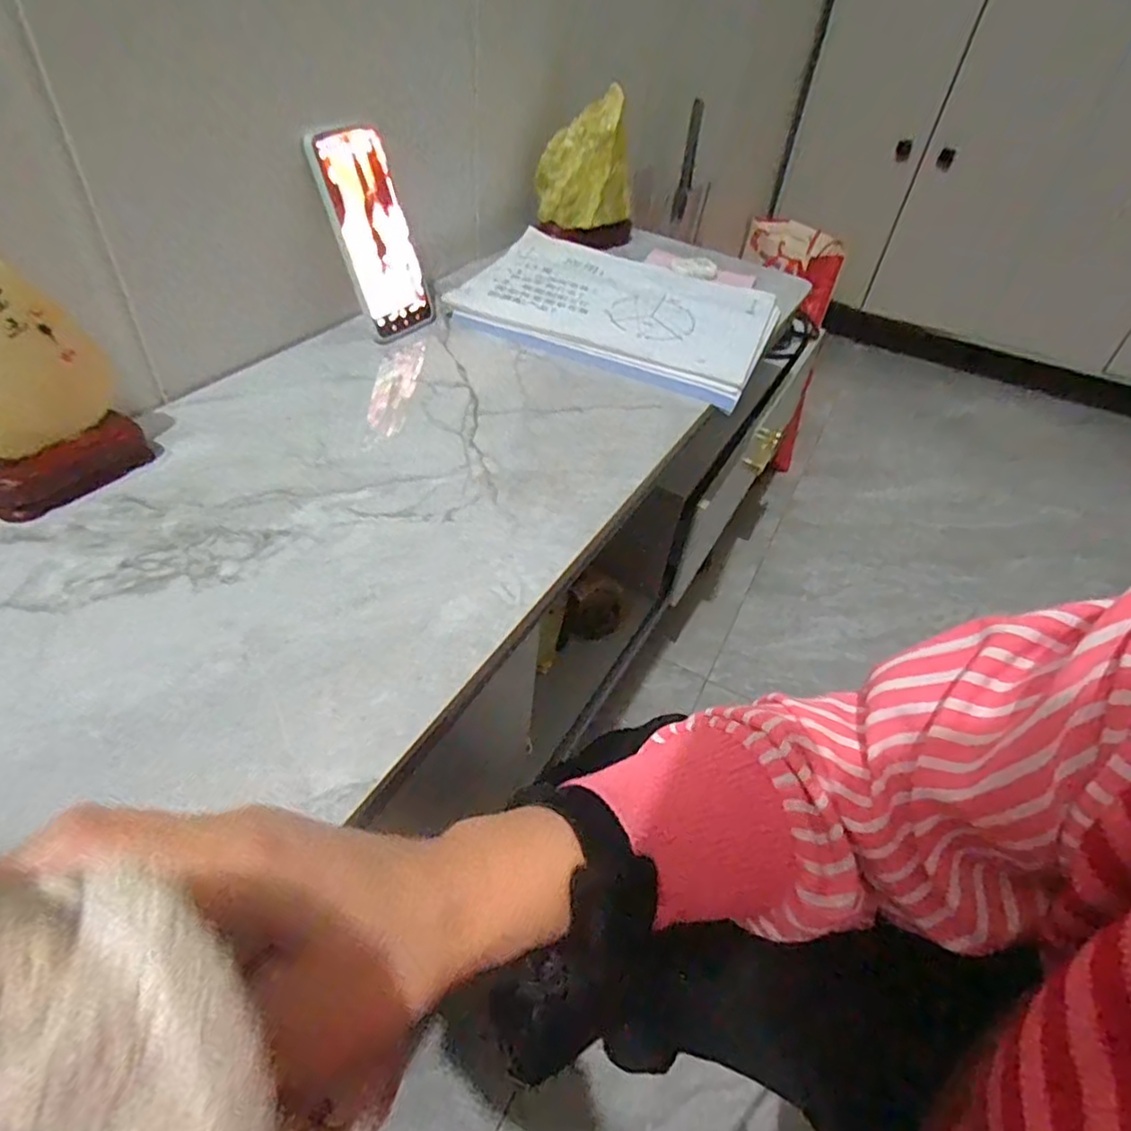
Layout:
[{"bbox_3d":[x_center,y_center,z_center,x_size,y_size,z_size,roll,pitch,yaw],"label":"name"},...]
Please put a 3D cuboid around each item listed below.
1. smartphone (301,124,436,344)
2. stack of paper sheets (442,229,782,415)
[{"bbox_3d":[-0.164,-0.286,0.571,0.011,0.161,0.082,13,47,33],"label":"smartphone"},{"bbox_3d":[0.060,-0.271,0.677,0.296,0.021,0.241,19,46,13],"label":"stack of paper sheets"}]

